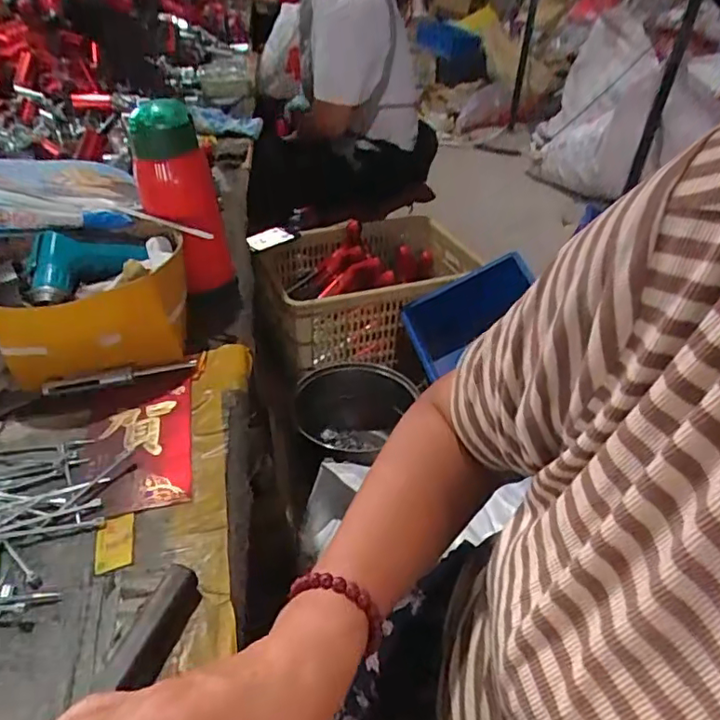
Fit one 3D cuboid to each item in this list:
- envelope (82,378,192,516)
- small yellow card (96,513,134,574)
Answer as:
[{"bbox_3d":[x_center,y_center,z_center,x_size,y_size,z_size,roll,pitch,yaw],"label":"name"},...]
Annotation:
[{"bbox_3d":[-0.183,0.068,0.456,0.082,0.007,0.135,-7,39,-12],"label":"envelope"},{"bbox_3d":[-0.171,0.126,0.385,0.024,0.004,0.044,-10,39,-15],"label":"small yellow card"}]

